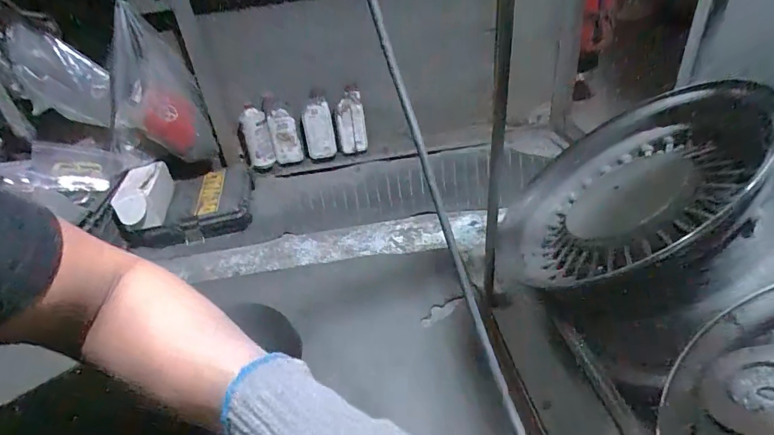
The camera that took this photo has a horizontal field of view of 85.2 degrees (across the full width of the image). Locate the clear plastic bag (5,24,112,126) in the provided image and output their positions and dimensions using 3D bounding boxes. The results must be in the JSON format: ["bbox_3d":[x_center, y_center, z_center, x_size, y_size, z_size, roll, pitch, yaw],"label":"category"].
[{"bbox_3d":[-0.820,-0.353,1.067,0.184,0.232,0.049,-15,34,-11],"label":"clear plastic bag"}]

